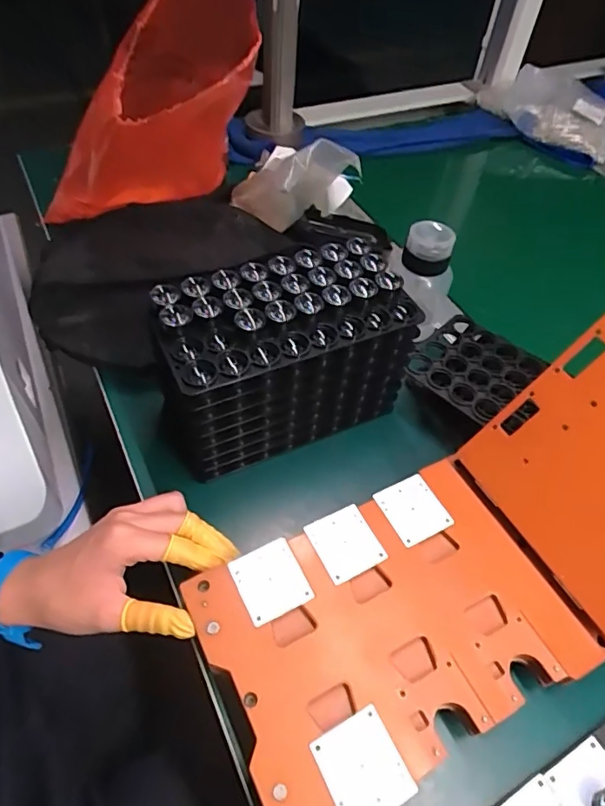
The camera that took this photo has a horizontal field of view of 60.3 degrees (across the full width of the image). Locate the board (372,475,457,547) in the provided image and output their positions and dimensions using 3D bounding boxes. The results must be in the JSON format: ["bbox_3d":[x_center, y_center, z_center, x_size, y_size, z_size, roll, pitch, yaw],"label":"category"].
[{"bbox_3d":[0.084,0.080,0.395,0.044,0.004,0.047,-20,55,-17],"label":"board"}]

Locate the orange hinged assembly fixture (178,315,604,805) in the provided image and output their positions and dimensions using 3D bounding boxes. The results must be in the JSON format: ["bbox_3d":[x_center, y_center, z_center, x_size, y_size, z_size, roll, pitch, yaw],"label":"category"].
[{"bbox_3d":[0.144,0.080,0.336,0.412,0.099,0.158,-36,58,4],"label":"orange hinged assembly fixture"}]

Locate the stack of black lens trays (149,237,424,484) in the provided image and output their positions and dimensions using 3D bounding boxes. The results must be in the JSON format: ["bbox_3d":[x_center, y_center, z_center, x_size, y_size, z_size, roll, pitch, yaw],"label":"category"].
[{"bbox_3d":[-0.018,-0.033,0.431,0.200,0.137,0.097,-20,55,-16],"label":"stack of black lens trays"}]

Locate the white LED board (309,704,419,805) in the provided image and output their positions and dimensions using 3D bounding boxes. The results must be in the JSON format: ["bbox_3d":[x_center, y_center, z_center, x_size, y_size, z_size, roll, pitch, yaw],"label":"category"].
[{"bbox_3d":[0.034,0.206,0.294,0.044,0.004,0.048,-21,56,-19],"label":"white LED board"}]

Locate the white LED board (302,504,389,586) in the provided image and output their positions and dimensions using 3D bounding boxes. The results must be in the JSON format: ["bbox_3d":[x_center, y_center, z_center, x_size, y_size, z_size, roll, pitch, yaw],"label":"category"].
[{"bbox_3d":[0.031,0.101,0.377,0.044,0.004,0.047,-22,56,-20],"label":"white LED board"}]

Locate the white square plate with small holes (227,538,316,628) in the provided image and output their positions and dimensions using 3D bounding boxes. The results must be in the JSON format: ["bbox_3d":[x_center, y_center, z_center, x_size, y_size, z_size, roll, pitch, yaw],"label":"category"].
[{"bbox_3d":[-0.022,0.121,0.358,0.045,0.004,0.049,-22,56,-20],"label":"white square plate with small holes"}]

